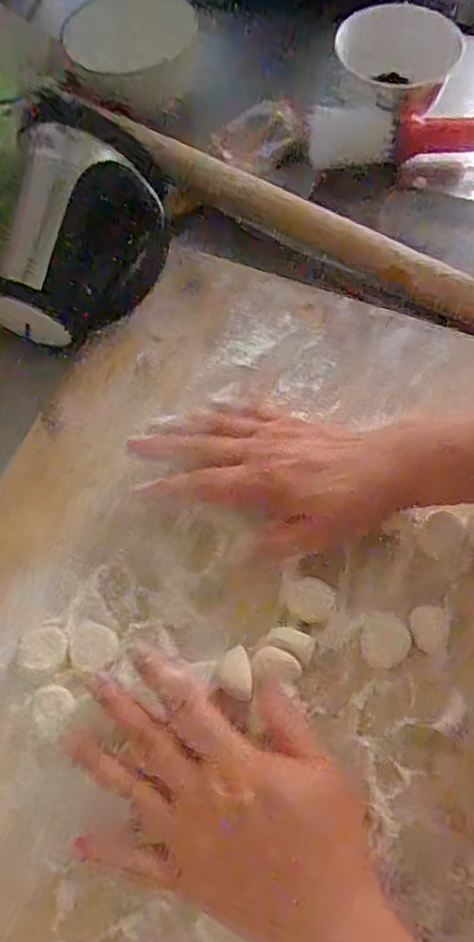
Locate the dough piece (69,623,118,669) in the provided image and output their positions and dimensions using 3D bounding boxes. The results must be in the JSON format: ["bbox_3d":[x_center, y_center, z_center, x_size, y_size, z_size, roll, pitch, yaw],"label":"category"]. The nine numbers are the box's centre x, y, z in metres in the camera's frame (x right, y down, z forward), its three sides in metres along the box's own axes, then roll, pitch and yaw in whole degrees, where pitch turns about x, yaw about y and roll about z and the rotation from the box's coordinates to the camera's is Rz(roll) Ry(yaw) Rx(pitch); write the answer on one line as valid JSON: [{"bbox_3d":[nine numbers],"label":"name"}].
[{"bbox_3d":[-0.088,0.108,0.361,0.030,0.006,0.026,17,68,10],"label":"dough piece"}]

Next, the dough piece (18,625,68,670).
[{"bbox_3d":[-0.119,0.108,0.360,0.029,0.008,0.025,17,68,10],"label":"dough piece"}]

